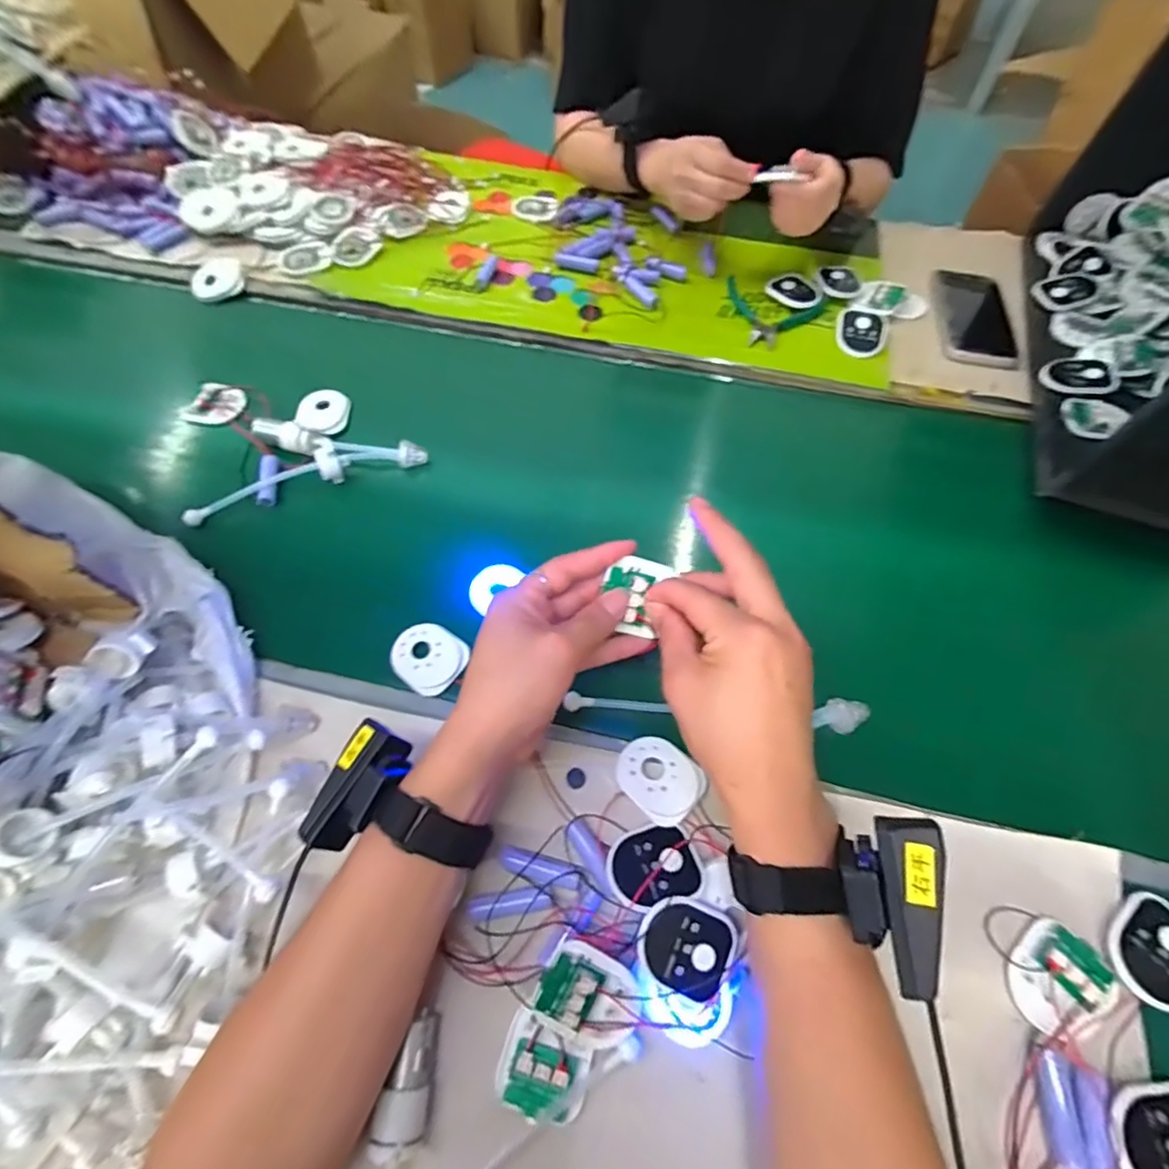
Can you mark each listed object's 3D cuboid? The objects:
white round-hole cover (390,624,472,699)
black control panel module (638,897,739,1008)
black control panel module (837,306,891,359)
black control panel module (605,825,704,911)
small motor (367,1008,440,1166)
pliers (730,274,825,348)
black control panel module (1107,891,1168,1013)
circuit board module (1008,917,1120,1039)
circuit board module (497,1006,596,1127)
[{"bbox_3d":[-0.119,0.054,0.432,0.055,0.008,0.049,37,68,17],"label":"white round-hole cover"},{"bbox_3d":[0.059,0.209,0.328,0.057,0.014,0.048,32,69,-6],"label":"black control panel module"},{"bbox_3d":[0.295,-0.270,0.606,0.051,0.013,0.071,19,64,9],"label":"black control panel module"},{"bbox_3d":[0.043,0.172,0.350,0.056,0.014,0.046,-13,44,-16],"label":"black control panel module"},{"bbox_3d":[-0.094,0.266,0.304,0.025,0.019,0.060,3,62,1],"label":"small motor"},{"bbox_3d":[0.199,-0.296,0.622,0.111,0.006,0.106,22,64,10],"label":"pliers"},{"bbox_3d":[0.334,0.216,0.329,0.059,0.014,0.050,-41,70,-20],"label":"black control panel module"},{"bbox_3d":[0.272,0.224,0.327,0.056,0.014,0.046,-23,65,-12],"label":"circuit board module"},{"bbox_3d":[-0.023,0.267,0.311,0.049,0.012,0.042,22,64,10],"label":"circuit board module"}]

